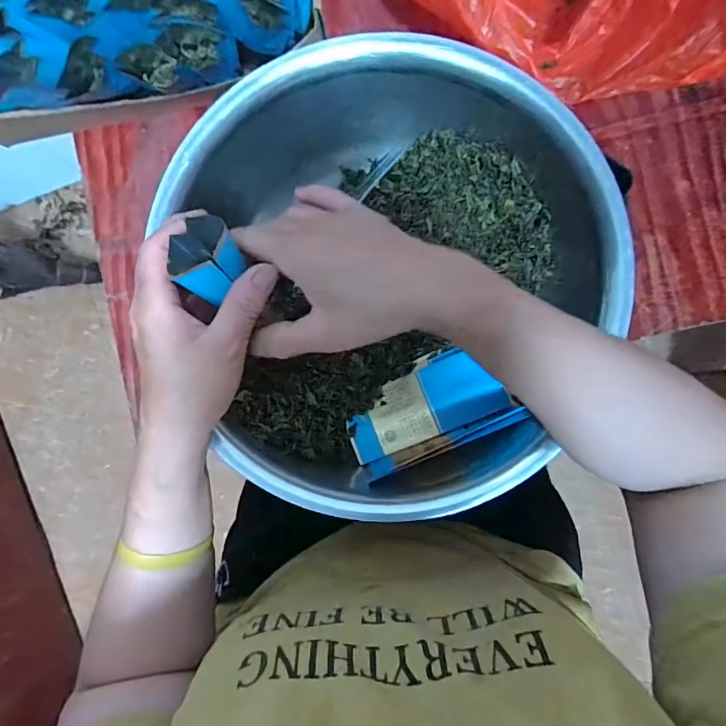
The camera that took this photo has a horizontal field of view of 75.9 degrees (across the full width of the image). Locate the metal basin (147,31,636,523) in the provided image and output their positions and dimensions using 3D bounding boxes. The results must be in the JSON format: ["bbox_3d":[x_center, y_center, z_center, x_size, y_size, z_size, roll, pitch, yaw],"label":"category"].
[{"bbox_3d":[0.031,-0.058,0.364,0.306,0.088,0.307,-13,87,1],"label":"metal basin"}]

